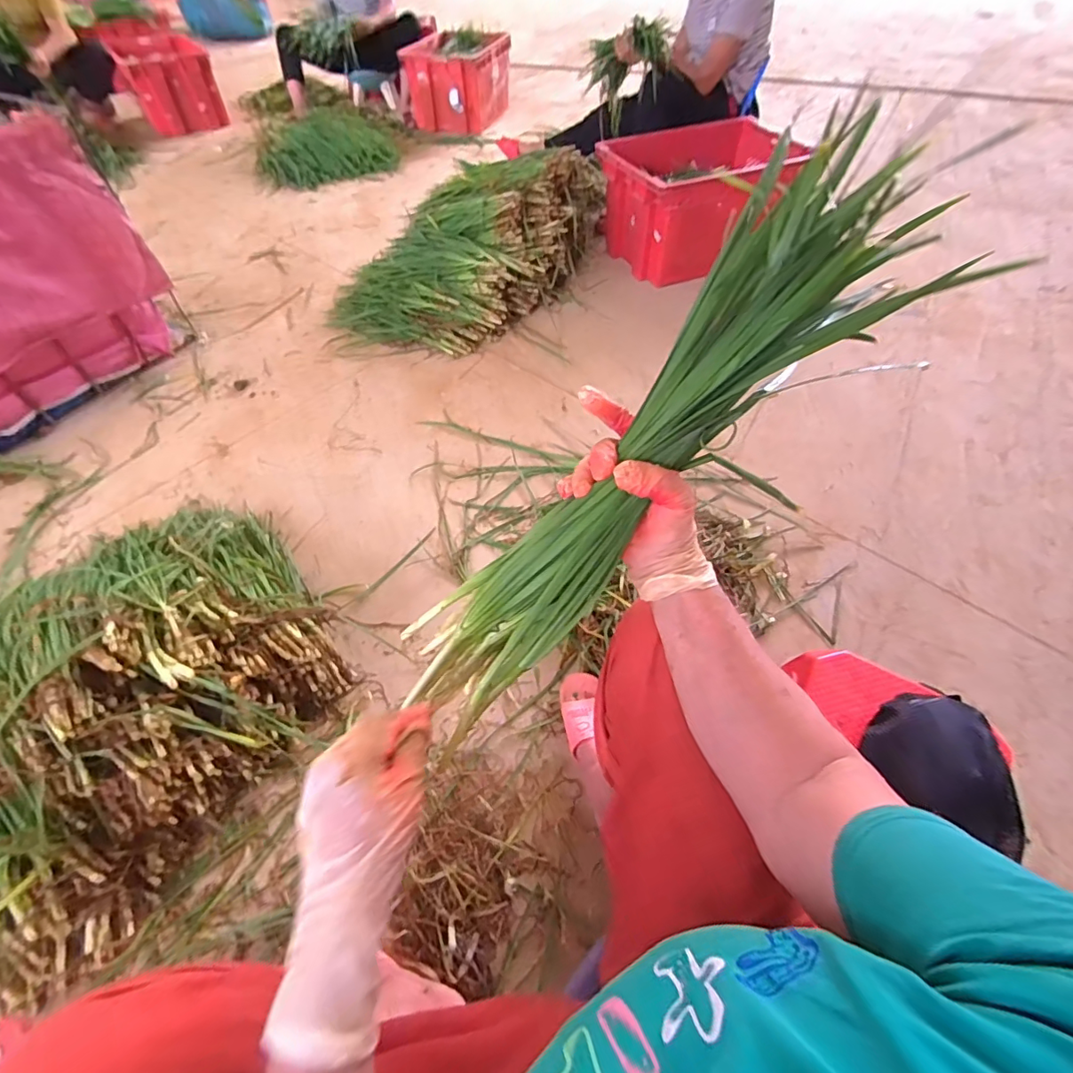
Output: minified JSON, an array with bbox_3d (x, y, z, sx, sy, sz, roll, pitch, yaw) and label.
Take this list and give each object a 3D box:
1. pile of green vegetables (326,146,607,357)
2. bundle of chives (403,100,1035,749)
[{"bbox_3d":[-0.226,-0.926,1.597,0.577,0.283,0.853,32,60,21],"label":"pile of green vegetables"},{"bbox_3d":[0.088,-0.051,0.404,0.134,0.091,0.522,45,100,25],"label":"bundle of chives"}]

